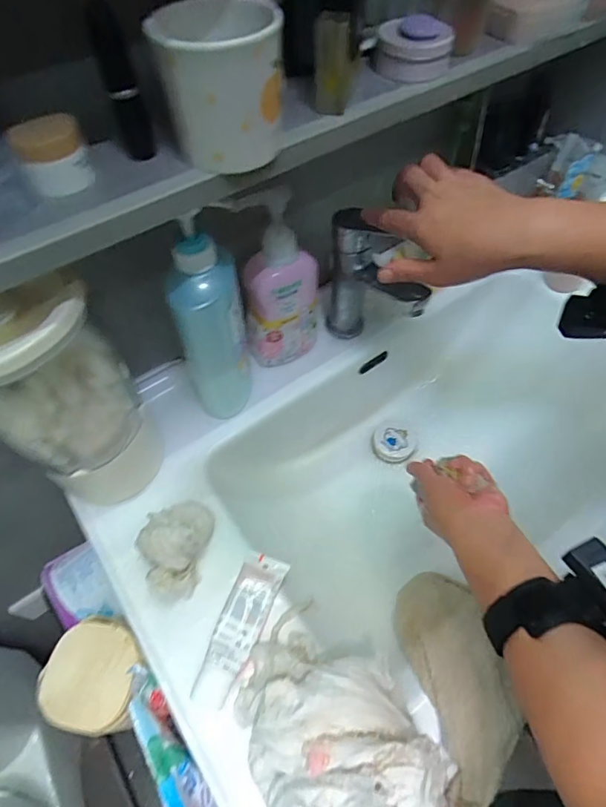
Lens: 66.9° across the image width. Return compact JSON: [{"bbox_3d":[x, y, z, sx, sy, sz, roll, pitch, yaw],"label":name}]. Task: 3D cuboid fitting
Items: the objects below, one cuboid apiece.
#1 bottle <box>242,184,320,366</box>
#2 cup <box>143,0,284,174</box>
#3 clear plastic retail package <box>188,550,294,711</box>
[{"bbox_3d":[-0.025,-0.131,0.510,0.083,0.208,0.054,1,58,1],"label":"bottle"},{"bbox_3d":[-0.049,-0.196,0.278,0.072,0.082,0.066,0,58,0],"label":"cup"},{"bbox_3d":[-0.056,0.201,0.419,0.040,0.018,0.133,16,59,11],"label":"clear plastic retail package"}]

